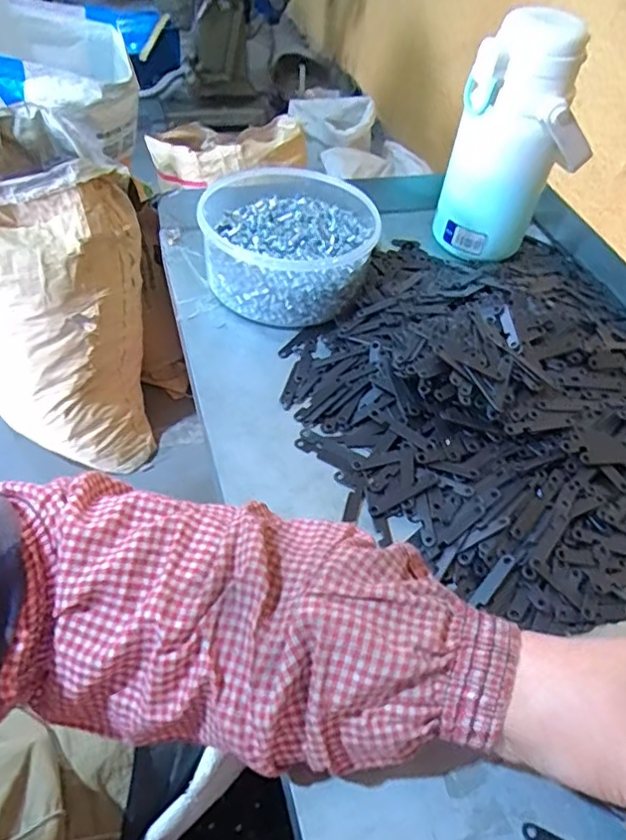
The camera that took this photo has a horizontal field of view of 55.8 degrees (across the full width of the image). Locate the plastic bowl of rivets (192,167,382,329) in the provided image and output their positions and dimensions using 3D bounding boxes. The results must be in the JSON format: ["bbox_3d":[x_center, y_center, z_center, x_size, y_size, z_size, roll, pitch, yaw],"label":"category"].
[{"bbox_3d":[-0.021,-0.161,0.522,0.145,0.061,0.158,3,49,-4],"label":"plastic bowl of rivets"}]

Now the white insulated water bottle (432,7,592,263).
[{"bbox_3d":[0.182,-0.246,0.529,0.088,0.188,0.081,-19,53,-22],"label":"white insulated water bottle"}]

